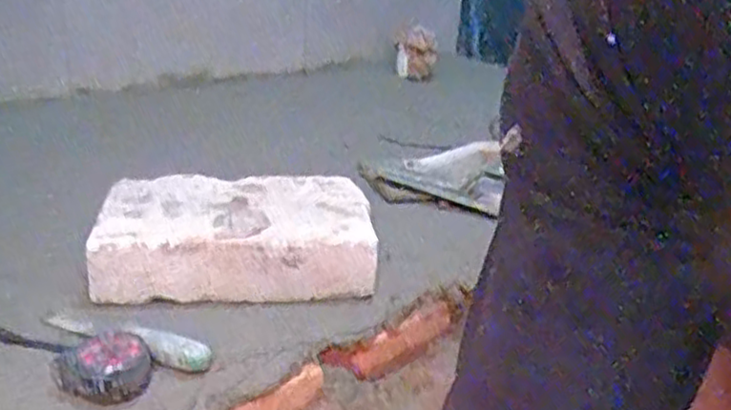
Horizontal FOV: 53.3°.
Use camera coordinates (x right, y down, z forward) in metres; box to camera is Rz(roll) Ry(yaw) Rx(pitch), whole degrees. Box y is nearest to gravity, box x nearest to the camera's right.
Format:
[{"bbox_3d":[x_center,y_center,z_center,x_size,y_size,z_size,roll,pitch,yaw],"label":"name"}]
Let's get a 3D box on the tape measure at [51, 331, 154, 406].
[{"bbox_3d":[-0.230,0.145,0.645,0.063,0.042,0.065,4,22,-2],"label":"tape measure"}]

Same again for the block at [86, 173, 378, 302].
[{"bbox_3d":[-0.152,0.036,0.862,0.304,0.081,0.187,0,23,-11],"label":"block"}]

